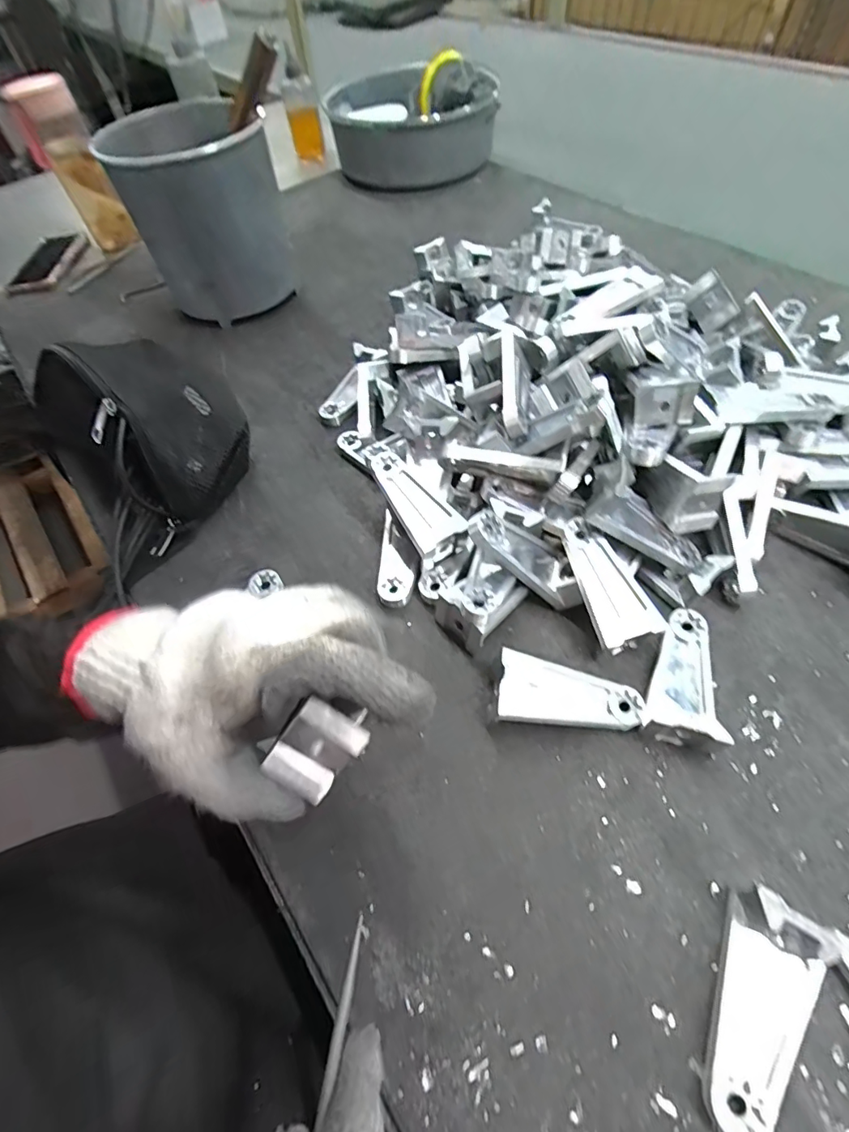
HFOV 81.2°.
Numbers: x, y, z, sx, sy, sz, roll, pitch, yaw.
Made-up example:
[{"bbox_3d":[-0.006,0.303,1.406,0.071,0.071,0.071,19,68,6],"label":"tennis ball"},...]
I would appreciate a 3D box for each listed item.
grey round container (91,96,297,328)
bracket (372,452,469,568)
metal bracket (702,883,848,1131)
[{"bbox_3d":[-0.252,-0.412,0.595,0.160,0.179,0.196,-17,57,-7],"label":"grey round container"},{"bbox_3d":[-0.009,-0.050,0.391,0.044,0.035,0.099,-30,72,-16],"label":"bracket"},{"bbox_3d":[0.157,0.208,0.226,0.040,0.033,0.092,26,62,20],"label":"metal bracket"}]

